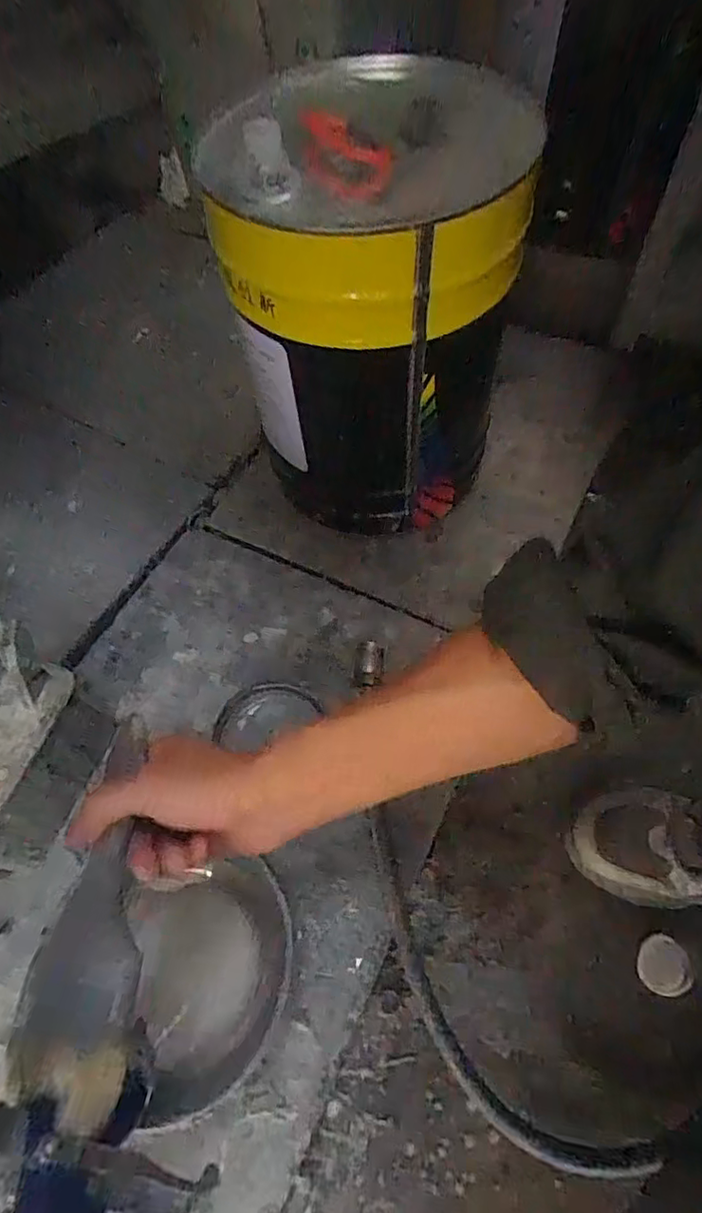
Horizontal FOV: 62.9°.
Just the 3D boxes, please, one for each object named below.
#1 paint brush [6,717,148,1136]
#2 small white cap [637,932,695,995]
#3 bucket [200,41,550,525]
[{"bbox_3d":[-0.132,0.152,0.300,0.054,0.017,0.182,-1,59,0],"label":"paint brush"},{"bbox_3d":[0.266,0.304,0.487,0.040,0.006,0.043,-2,63,17],"label":"small white cap"},{"bbox_3d":[0.028,-0.271,0.583,0.241,0.359,0.269,15,59,10],"label":"bucket"}]

